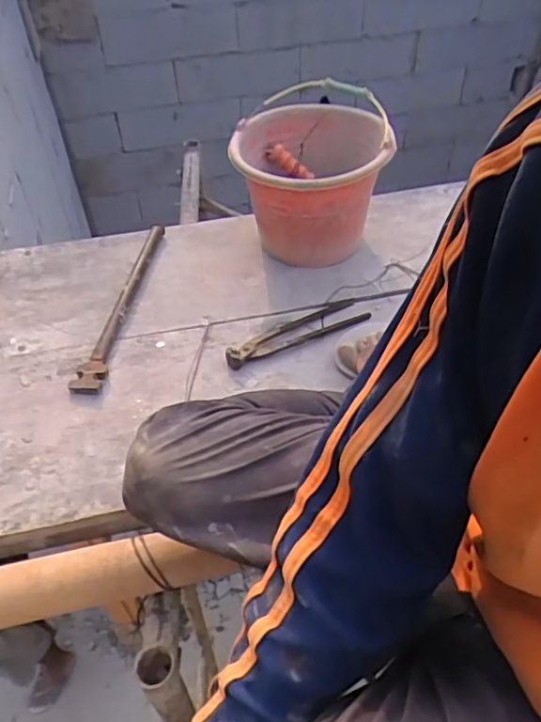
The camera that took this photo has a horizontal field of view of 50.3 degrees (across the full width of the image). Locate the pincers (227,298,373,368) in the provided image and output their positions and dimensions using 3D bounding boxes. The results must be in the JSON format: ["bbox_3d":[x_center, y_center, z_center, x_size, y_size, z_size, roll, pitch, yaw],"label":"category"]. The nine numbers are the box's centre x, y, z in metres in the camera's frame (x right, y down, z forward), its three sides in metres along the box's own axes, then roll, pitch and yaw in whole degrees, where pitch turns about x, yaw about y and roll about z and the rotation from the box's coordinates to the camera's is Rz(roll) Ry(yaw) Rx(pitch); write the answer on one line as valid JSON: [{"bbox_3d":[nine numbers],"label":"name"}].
[{"bbox_3d":[0.040,-0.050,0.890,0.244,0.025,0.062,-21,49,-17],"label":"pincers"}]

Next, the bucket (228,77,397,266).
[{"bbox_3d":[0.072,-0.308,1.010,0.240,0.199,0.309,5,46,6],"label":"bucket"}]

